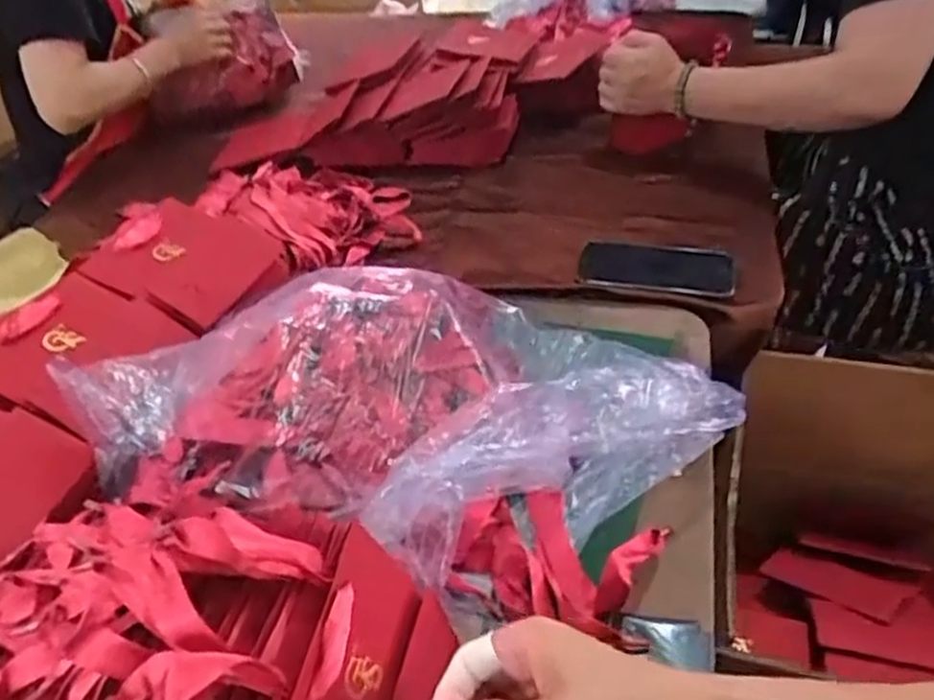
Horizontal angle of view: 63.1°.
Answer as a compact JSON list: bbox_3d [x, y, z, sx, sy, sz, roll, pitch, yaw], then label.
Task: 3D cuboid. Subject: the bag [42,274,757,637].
[{"bbox_3d":[-0.034,0.032,0.597,0.423,0.117,0.284,12,42,20],"label":"bag"}]

